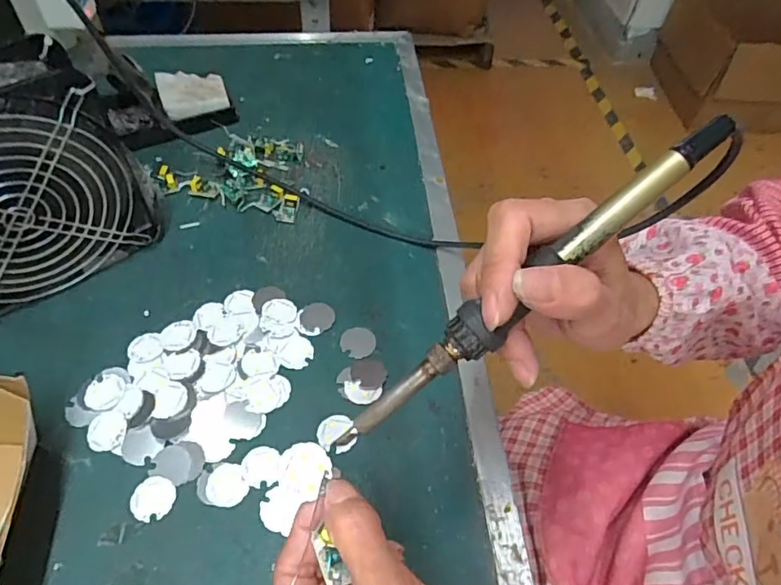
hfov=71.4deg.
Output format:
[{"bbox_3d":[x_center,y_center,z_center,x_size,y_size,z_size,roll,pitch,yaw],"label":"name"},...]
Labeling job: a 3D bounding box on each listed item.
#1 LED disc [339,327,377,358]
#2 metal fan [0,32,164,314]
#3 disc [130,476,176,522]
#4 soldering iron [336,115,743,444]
[{"bbox_3d":[-0.023,0.034,0.382,0.024,0.004,0.024,2,53,-3],"label":"LED disc"},{"bbox_3d":[-0.247,-0.068,0.351,0.155,0.149,0.057,-32,62,-25],"label":"metal fan"},{"bbox_3d":[-0.137,0.118,0.313,0.025,0.004,0.024,2,53,-3],"label":"disc"},{"bbox_3d":[0.060,-0.003,0.222,0.203,0.015,0.023,-40,62,3],"label":"soldering iron"}]

